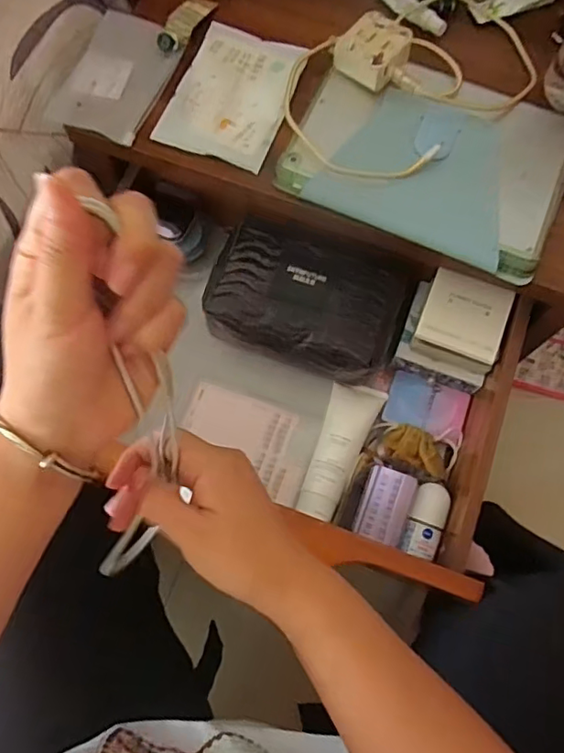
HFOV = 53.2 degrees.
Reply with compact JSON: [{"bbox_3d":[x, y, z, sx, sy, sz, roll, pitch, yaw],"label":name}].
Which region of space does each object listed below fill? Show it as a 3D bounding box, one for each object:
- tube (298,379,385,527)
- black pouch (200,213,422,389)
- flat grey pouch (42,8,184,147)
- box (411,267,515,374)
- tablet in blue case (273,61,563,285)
[{"bbox_3d":[0.058,0.073,0.586,0.052,0.027,0.152,23,72,6],"label":"tube"},{"bbox_3d":[0.029,-0.085,0.593,0.206,0.064,0.151,22,89,7],"label":"black pouch"},{"bbox_3d":[-0.165,-0.302,0.568,0.096,0.012,0.140,20,72,5],"label":"flat grey pouch"},{"bbox_3d":[0.184,-0.057,0.584,0.086,0.044,0.083,20,72,5],"label":"box"},{"bbox_3d":[0.144,-0.215,0.536,0.250,0.019,0.188,24,72,6],"label":"tablet in blue case"}]

